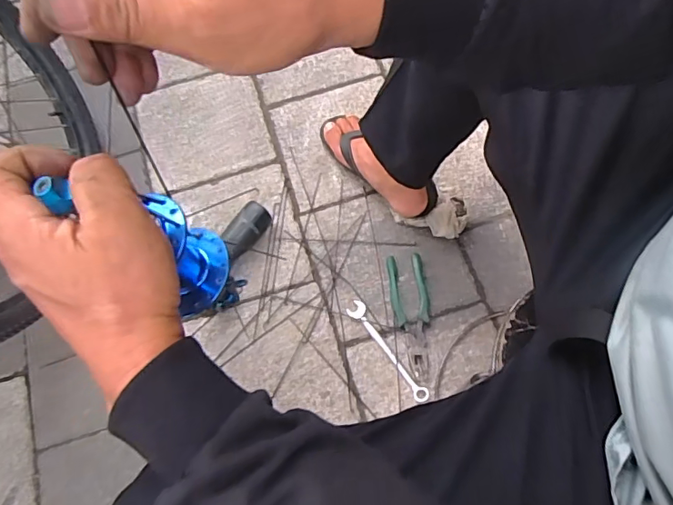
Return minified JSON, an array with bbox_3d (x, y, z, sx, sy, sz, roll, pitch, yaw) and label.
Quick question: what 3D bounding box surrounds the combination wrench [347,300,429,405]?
[{"bbox_3d":[0.083,0.155,0.828,0.029,0.010,0.190,-36,72,-10],"label":"combination wrench"}]

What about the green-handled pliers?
[{"bbox_3d":[0.123,0.101,0.843,0.061,0.017,0.208,-5,70,1],"label":"green-handled pliers"}]

